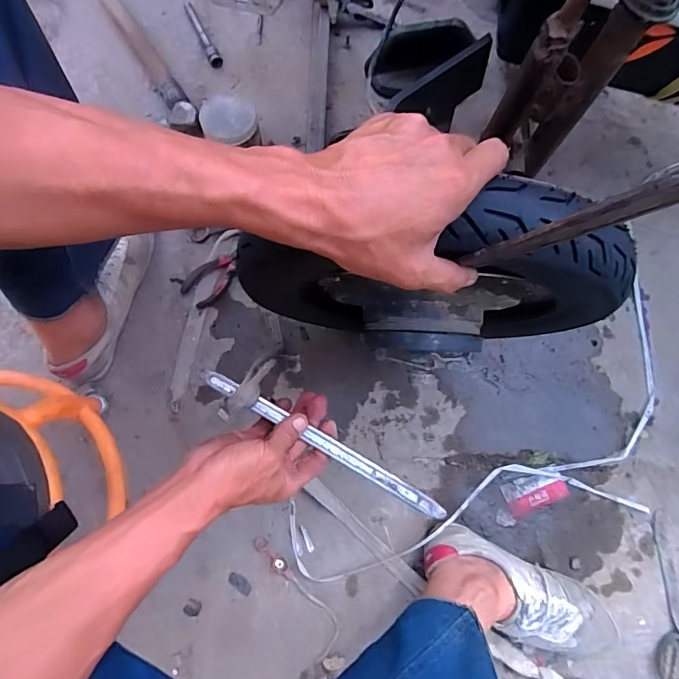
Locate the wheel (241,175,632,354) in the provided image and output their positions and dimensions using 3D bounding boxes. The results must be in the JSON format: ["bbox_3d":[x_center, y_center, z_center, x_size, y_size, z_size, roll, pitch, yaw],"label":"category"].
[{"bbox_3d":[0.077,-0.032,0.445,0.326,0.298,0.078,-1,77,-1],"label":"wheel"}]

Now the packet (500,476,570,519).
[{"bbox_3d":[0.294,0.229,0.715,0.095,0.004,0.050,-18,77,-4],"label":"packet"}]

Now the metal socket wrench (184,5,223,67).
[{"bbox_3d":[-0.237,-0.525,0.820,0.024,0.021,0.130,-28,78,-7],"label":"metal socket wrench"}]

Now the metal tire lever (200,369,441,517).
[{"bbox_3d":[-0.021,0.104,0.493,0.279,0.020,0.019,29,78,7],"label":"metal tire lever"}]

